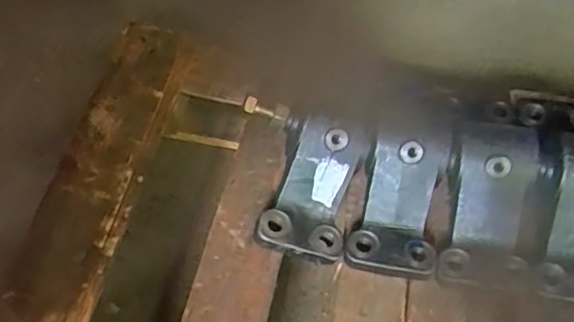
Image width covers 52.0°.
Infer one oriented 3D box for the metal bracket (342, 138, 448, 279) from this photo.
[{"bbox_3d":[0.100,0.043,0.535,0.084,0.081,0.101,5,56,0],"label":"metal bracket"}]

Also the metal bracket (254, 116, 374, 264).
[{"bbox_3d":[0.025,0.022,0.544,0.080,0.083,0.113,16,56,7],"label":"metal bracket"}]

